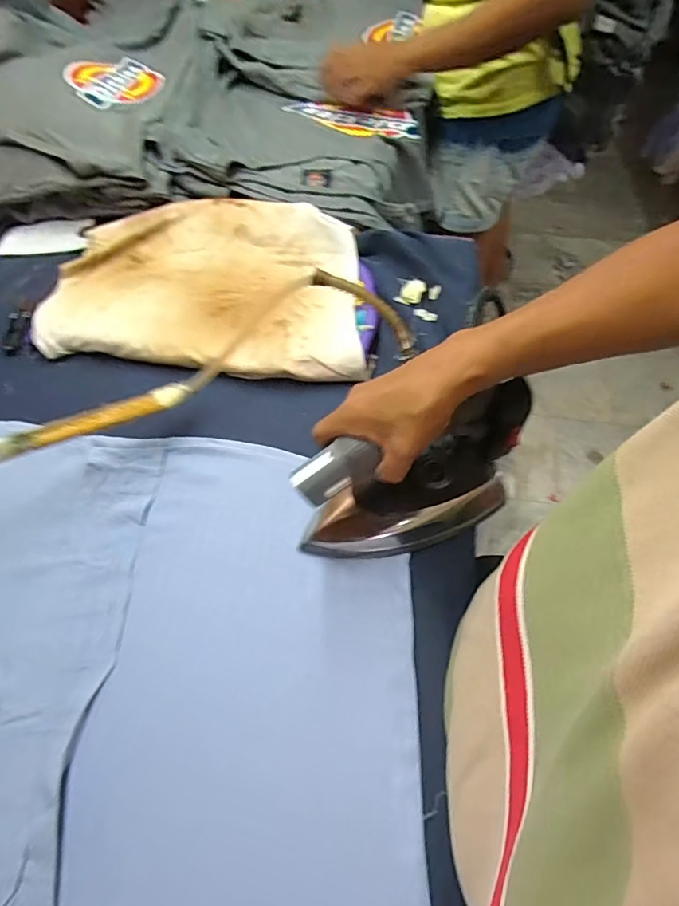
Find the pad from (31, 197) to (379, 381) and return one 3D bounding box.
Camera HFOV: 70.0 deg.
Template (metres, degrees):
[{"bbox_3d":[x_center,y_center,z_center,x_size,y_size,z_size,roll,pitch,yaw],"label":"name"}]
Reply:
[{"bbox_3d":[-0.156,-0.210,0.588,0.385,0.037,0.257,4,60,3],"label":"pad"}]

